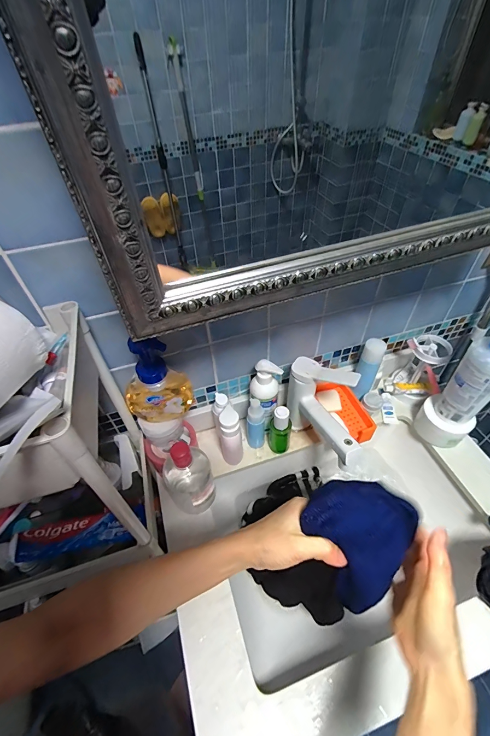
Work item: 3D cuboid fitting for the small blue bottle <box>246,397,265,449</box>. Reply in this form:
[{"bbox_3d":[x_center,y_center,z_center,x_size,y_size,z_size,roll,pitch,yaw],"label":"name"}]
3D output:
[{"bbox_3d":[0.020,0.105,0.600,0.032,0.137,0.032,0,48,2],"label":"small blue bottle"}]

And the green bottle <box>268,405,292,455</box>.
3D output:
[{"bbox_3d":[0.065,0.117,0.589,0.038,0.120,0.033,-4,48,-1],"label":"green bottle"}]

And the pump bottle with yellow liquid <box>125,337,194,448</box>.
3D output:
[{"bbox_3d":[-0.135,0.034,0.502,0.098,0.212,0.065,-15,50,-11],"label":"pump bottle with yellow liquid"}]

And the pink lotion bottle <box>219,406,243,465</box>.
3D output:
[{"bbox_3d":[-0.026,0.124,0.572,0.039,0.137,0.048,-8,48,-5],"label":"pink lotion bottle"}]

